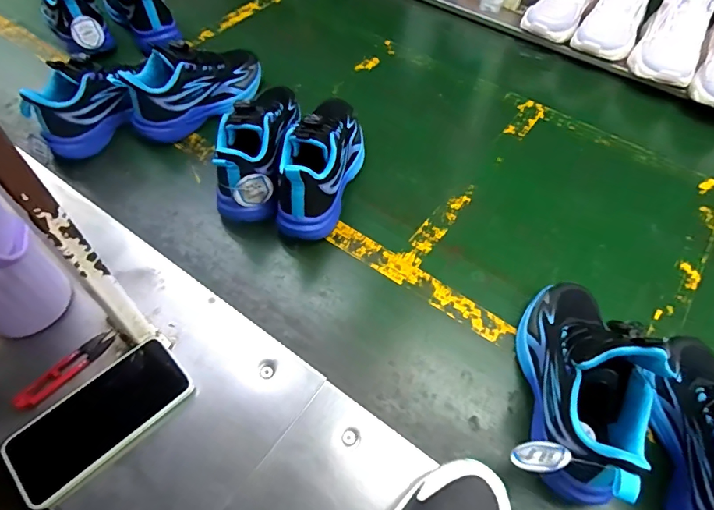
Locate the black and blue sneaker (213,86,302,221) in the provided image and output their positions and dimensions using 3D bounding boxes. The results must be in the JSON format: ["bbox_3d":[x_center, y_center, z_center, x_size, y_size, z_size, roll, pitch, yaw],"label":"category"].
[{"bbox_3d":[-0.136,-0.171,0.638,0.075,0.123,0.251,6,55,0],"label":"black and blue sneaker"}]

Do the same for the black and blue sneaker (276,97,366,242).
[{"bbox_3d":[-0.041,-0.144,0.613,0.081,0.117,0.240,12,56,4],"label":"black and blue sneaker"}]

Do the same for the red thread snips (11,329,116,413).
[{"bbox_3d":[-0.296,0.115,0.461,0.022,0.007,0.103,34,60,18],"label":"red thread snips"}]

